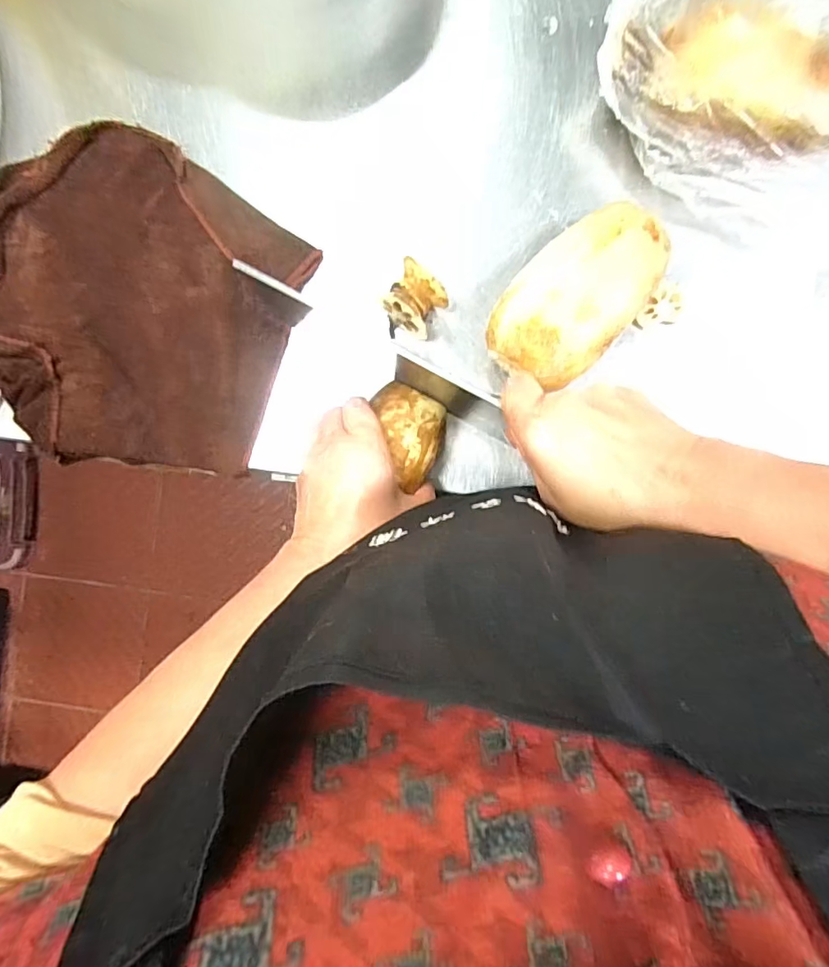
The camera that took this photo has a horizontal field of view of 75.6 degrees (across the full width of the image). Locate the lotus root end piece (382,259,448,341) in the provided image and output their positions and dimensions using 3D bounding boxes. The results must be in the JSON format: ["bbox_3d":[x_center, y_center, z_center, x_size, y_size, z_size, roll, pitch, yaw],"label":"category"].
[{"bbox_3d":[0.000,-0.133,0.400,0.040,0.040,0.044,34,93,1],"label":"lotus root end piece"}]

